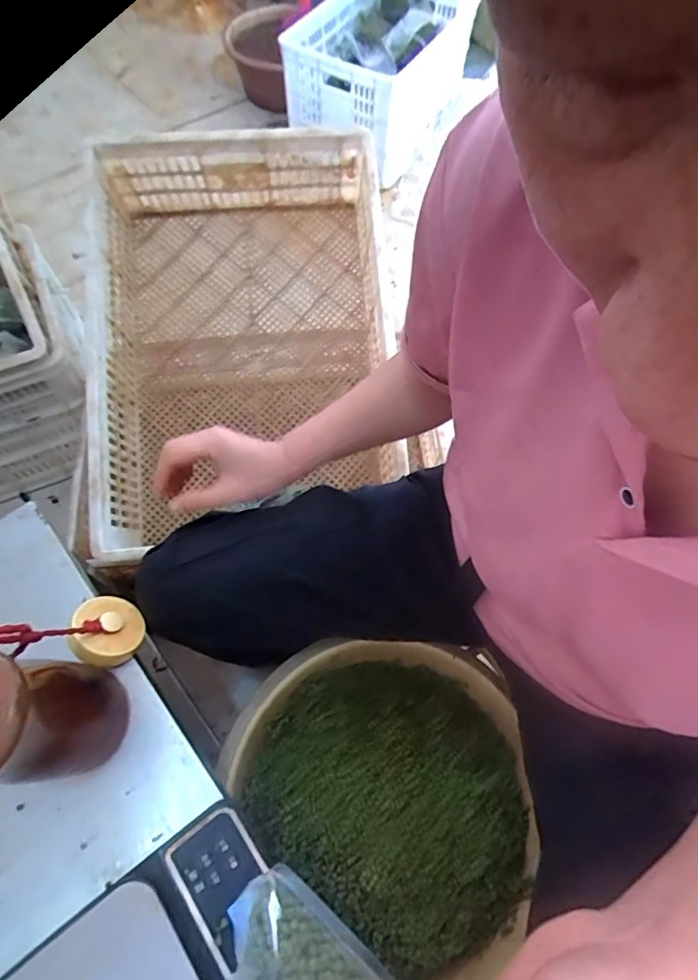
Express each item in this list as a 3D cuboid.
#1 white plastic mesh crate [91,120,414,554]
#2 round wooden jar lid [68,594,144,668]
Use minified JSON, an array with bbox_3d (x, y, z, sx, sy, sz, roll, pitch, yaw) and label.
[{"bbox_3d":[-0.169,-0.237,0.819,0.440,0.174,0.634,-6,85,-7],"label":"white plastic mesh crate"},{"bbox_3d":[-0.227,0.128,0.485,0.059,0.027,0.072,6,40,-24],"label":"round wooden jar lid"}]

